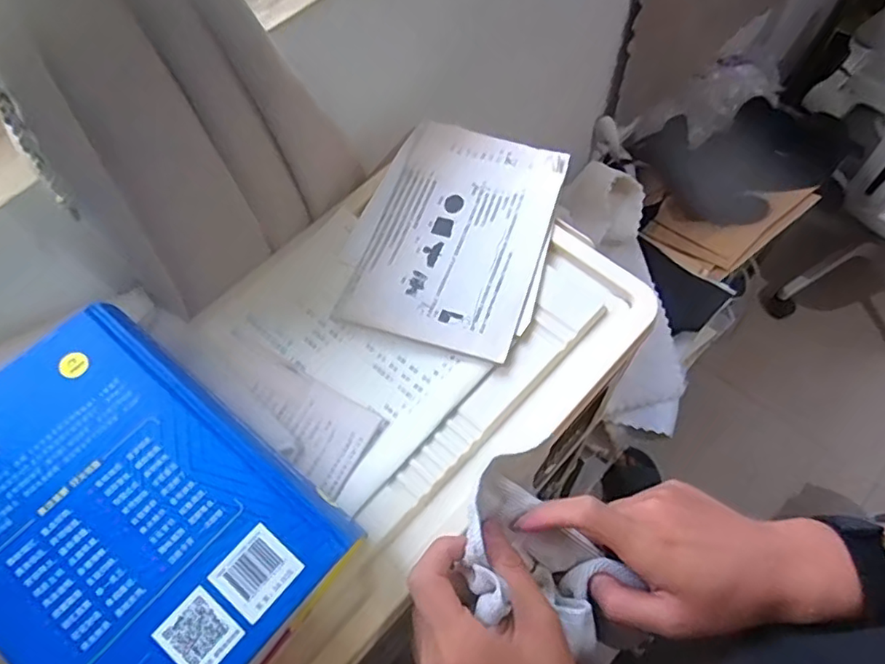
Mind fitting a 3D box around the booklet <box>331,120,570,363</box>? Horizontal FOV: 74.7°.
[{"bbox_3d":[0.011,-0.088,0.482,0.155,0.009,0.216,15,64,11],"label":"booklet"}]

